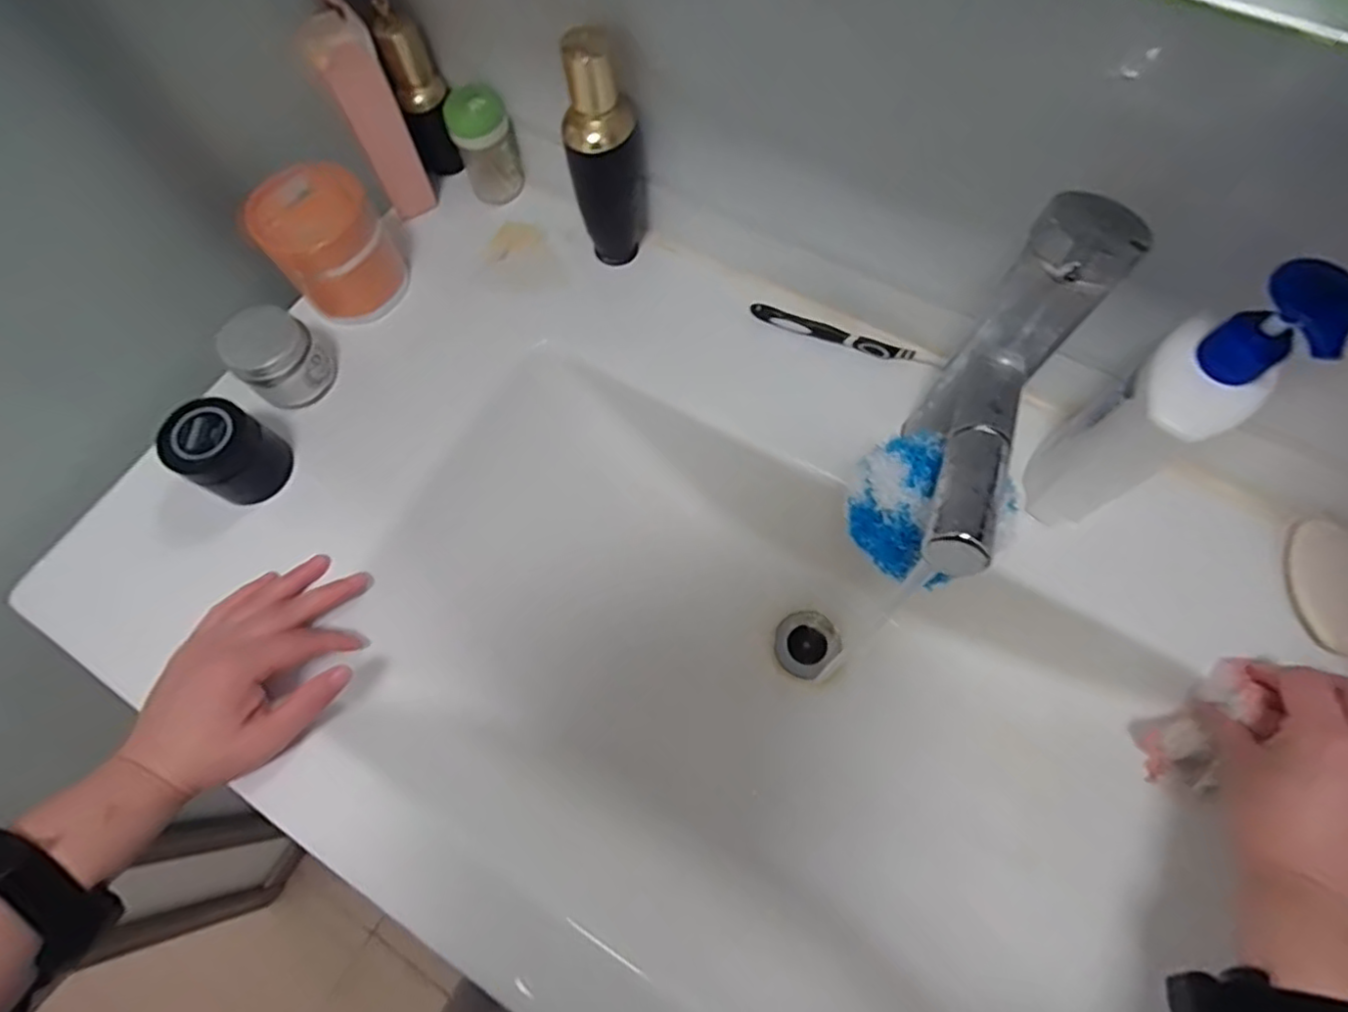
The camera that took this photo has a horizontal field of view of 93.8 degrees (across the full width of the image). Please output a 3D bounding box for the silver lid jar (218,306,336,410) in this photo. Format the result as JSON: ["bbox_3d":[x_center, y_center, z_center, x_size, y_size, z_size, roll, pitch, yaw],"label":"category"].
[{"bbox_3d":[-0.300,-0.113,0.479,0.057,0.056,0.055,-1,68,2],"label":"silver lid jar"}]

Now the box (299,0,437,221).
[{"bbox_3d":[-0.241,-0.317,0.502,0.042,0.166,0.046,-28,70,-8],"label":"box"}]

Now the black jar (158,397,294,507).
[{"bbox_3d":[-0.314,-0.037,0.447,0.044,0.071,0.056,30,73,13],"label":"black jar"}]

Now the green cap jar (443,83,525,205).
[{"bbox_3d":[-0.161,-0.311,0.538,0.050,0.092,0.056,-17,69,-4],"label":"green cap jar"}]

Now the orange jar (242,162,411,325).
[{"bbox_3d":[-0.267,-0.199,0.486,0.084,0.088,0.072,10,69,7],"label":"orange jar"}]

